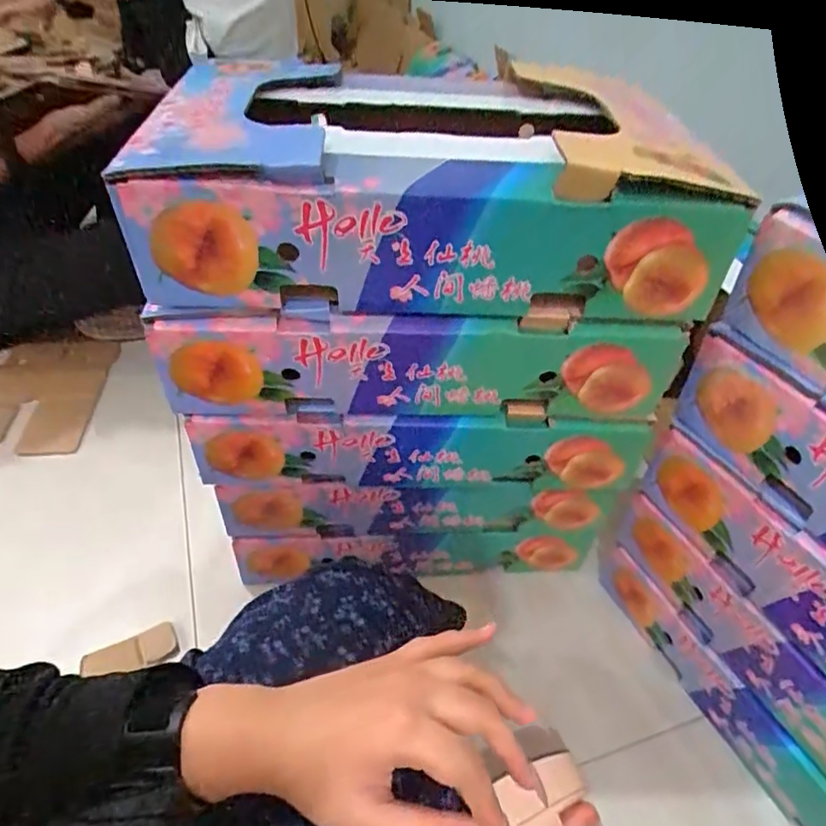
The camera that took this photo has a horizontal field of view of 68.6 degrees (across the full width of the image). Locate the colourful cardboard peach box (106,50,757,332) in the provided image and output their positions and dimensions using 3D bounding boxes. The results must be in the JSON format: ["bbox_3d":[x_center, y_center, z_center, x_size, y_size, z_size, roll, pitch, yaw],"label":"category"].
[{"bbox_3d":[0.010,-0.177,0.469,0.397,0.110,0.222,-1,43,-5],"label":"colourful cardboard peach box"}]

